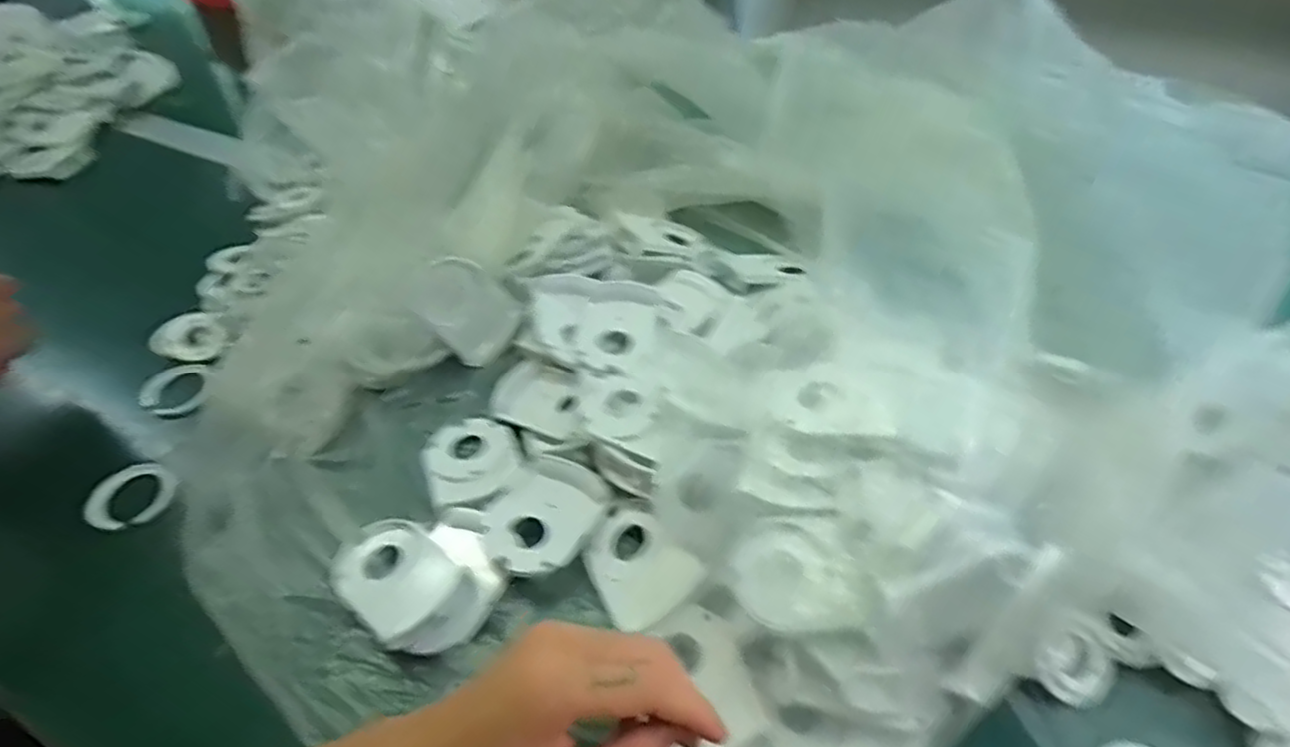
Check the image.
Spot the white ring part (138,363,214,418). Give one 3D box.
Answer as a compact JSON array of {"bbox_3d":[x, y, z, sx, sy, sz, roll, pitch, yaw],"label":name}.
[{"bbox_3d":[-0.351,0.013,0.568,0.049,0.016,0.045,0,57,0],"label":"white ring part"}]

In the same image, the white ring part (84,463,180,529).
[{"bbox_3d":[-0.337,0.079,0.497,0.053,0.011,0.053,27,55,29],"label":"white ring part"}]

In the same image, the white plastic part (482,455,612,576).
[{"bbox_3d":[-0.060,0.085,0.456,0.056,0.017,0.082,19,51,23],"label":"white plastic part"}]

